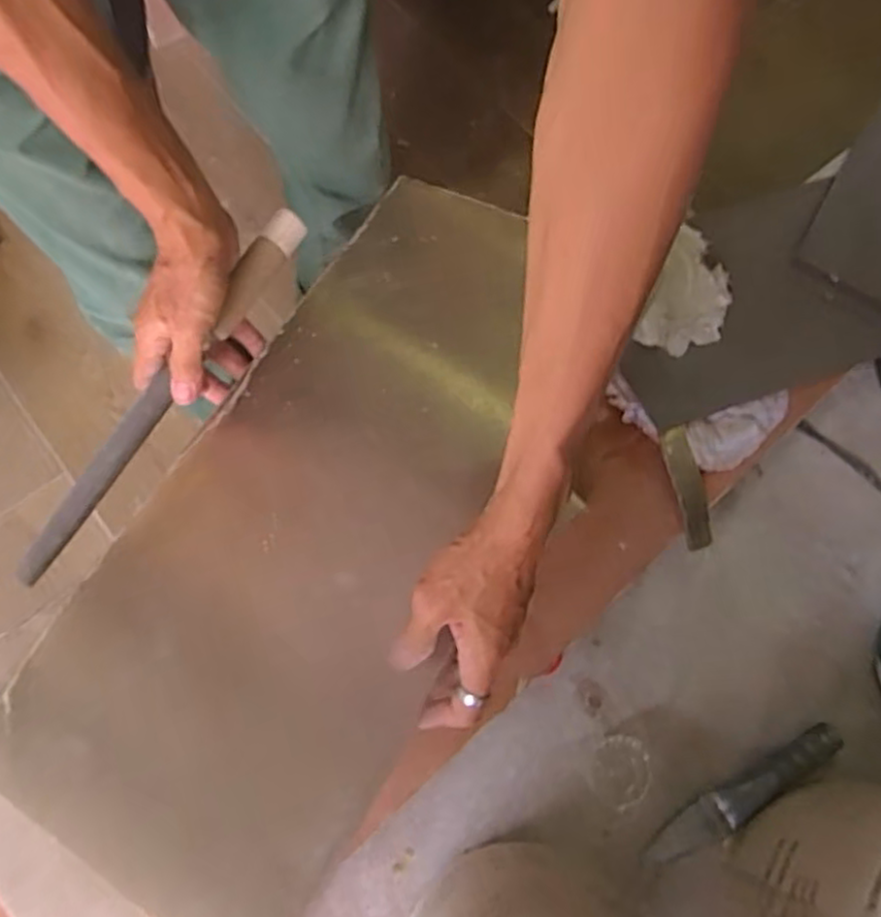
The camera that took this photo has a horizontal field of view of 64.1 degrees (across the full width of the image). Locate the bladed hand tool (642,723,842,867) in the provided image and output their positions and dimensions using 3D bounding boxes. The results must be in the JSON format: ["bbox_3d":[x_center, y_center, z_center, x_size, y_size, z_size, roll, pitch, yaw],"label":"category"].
[{"bbox_3d":[0.269,0.300,0.620,0.198,0.019,0.035,-30,74,-12],"label":"bladed hand tool"}]

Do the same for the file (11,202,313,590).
[{"bbox_3d":[-0.194,-0.047,0.494,0.024,0.017,0.307,34,85,9],"label":"file"}]

